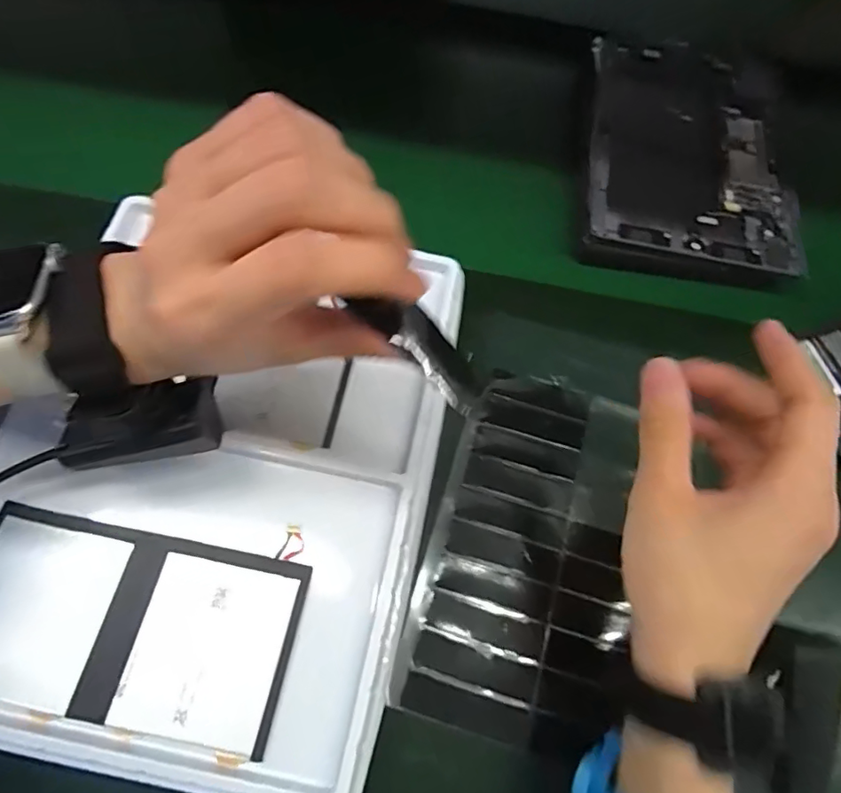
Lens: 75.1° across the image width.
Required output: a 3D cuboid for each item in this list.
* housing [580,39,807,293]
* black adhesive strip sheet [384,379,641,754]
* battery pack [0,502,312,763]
[{"bbox_3d":[0.226,-0.210,0.469,0.170,0.023,0.259,9,67,4],"label":"housing"},{"bbox_3d":[0.067,0.088,0.339,0.117,0.010,0.216,13,66,7],"label":"black adhesive strip sheet"},{"bbox_3d":[-0.152,0.115,0.282,0.171,0.010,0.096,10,67,4],"label":"battery pack"}]

